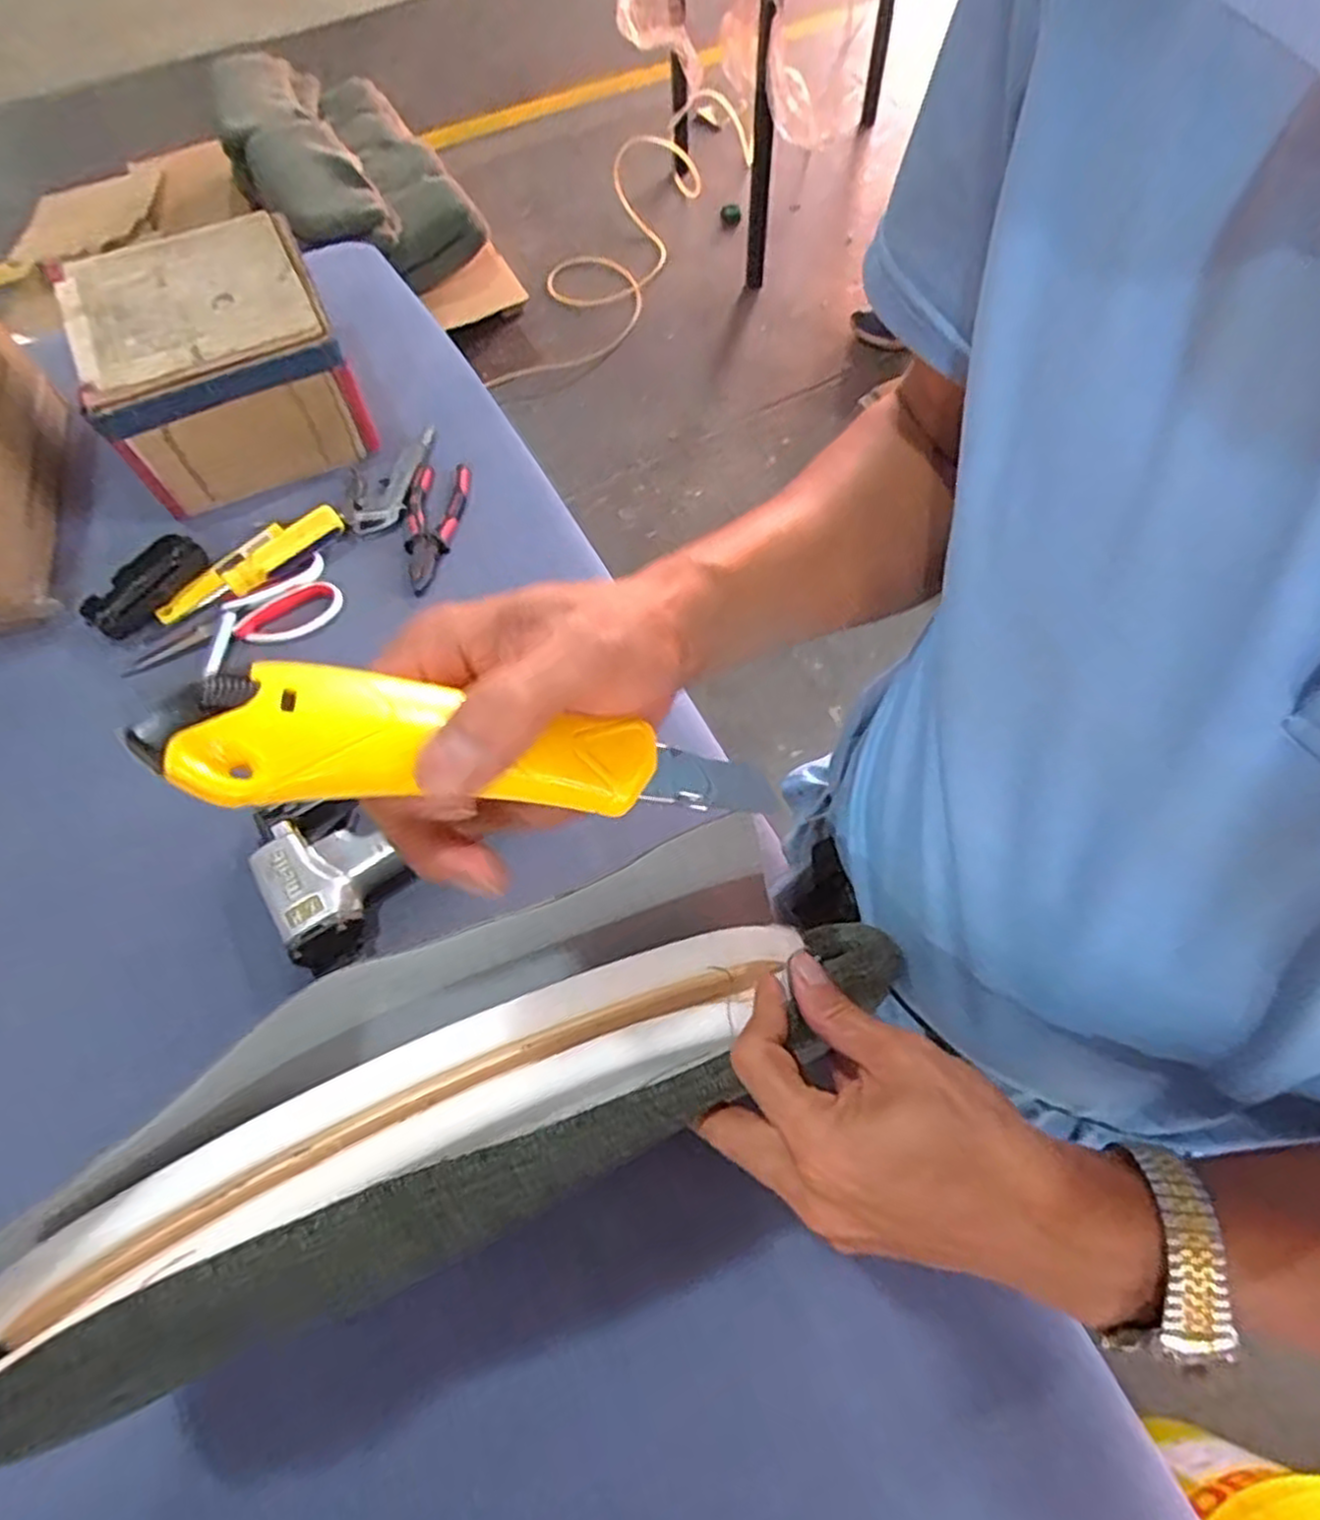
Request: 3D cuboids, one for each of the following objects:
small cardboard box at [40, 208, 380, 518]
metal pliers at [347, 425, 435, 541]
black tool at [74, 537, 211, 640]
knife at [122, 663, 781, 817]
[{"bbox_3d":[-0.414,-0.377,0.727,0.213,0.129,0.207,-25,65,-10],"label":"small cardboard box"},{"bbox_3d":[-0.270,-0.277,0.741,0.065,0.015,0.139,11,65,8],"label":"metal pliers"},{"bbox_3d":[-0.462,-0.157,0.682,0.057,0.020,0.108,32,69,17],"label":"black tool"},{"bbox_3d":[-0.044,-0.003,0.222,0.176,0.015,0.034,6,58,-33],"label":"knife"}]

